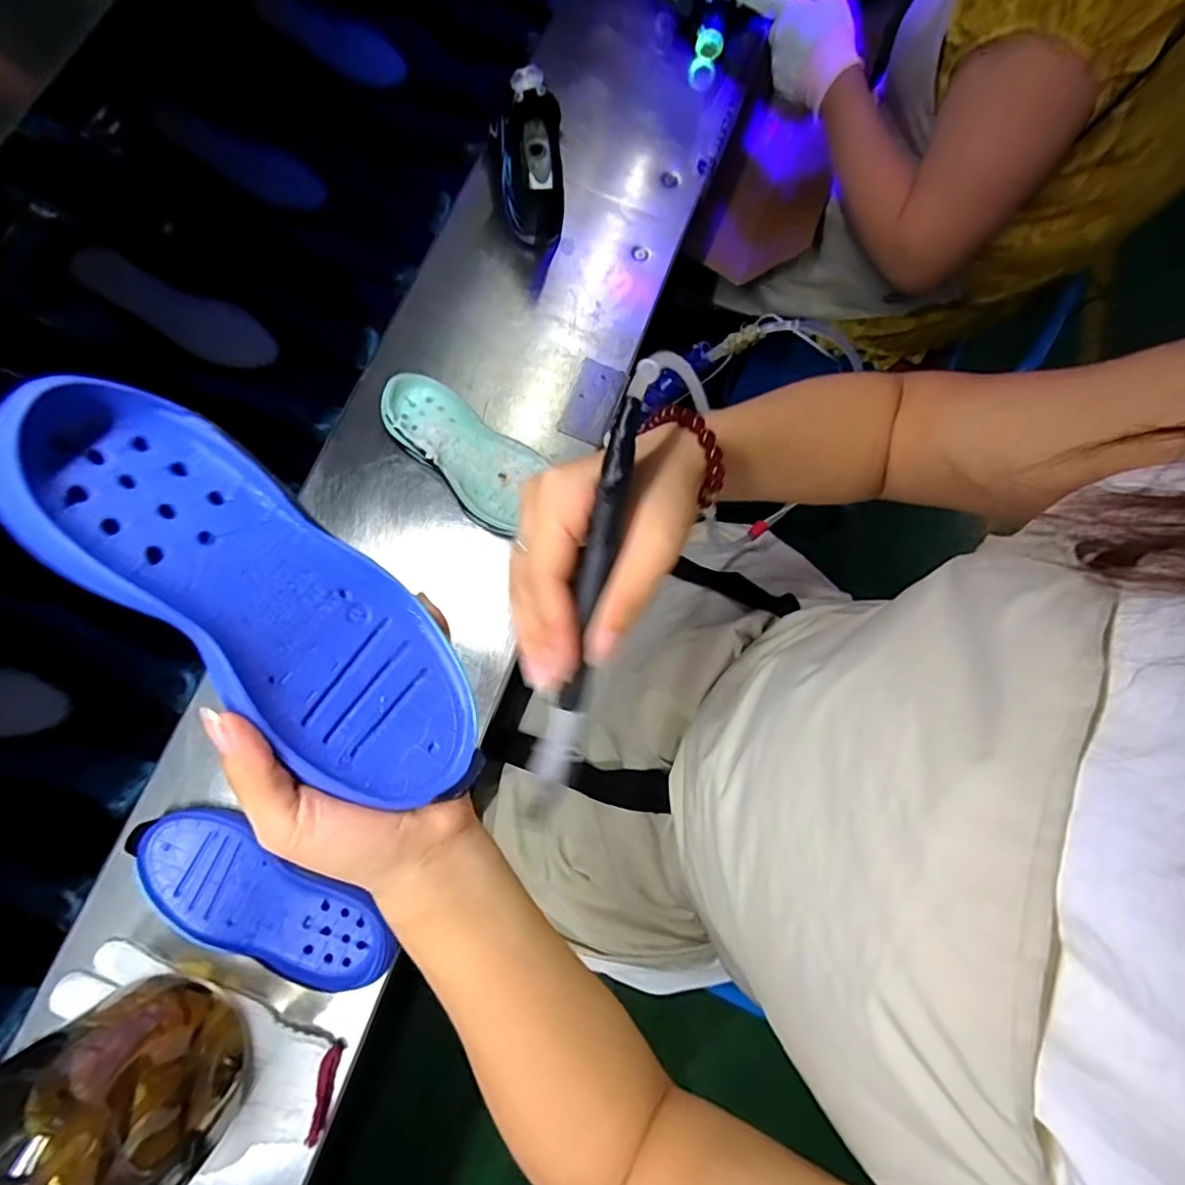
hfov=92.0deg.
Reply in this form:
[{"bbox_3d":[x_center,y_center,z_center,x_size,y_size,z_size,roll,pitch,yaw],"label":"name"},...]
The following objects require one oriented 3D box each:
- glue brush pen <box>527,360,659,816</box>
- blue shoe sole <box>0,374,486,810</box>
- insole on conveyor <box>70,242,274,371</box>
[{"bbox_3d":[0.000,0.002,0.230,0.015,0.017,0.185,13,97,3],"label":"glue brush pen"},{"bbox_3d":[-0.123,0.006,0.228,0.198,0.017,0.077,49,51,-18],"label":"blue shoe sole"},{"bbox_3d":[-0.406,-0.273,0.559,0.174,0.013,0.055,21,99,-15],"label":"insole on conveyor"}]

